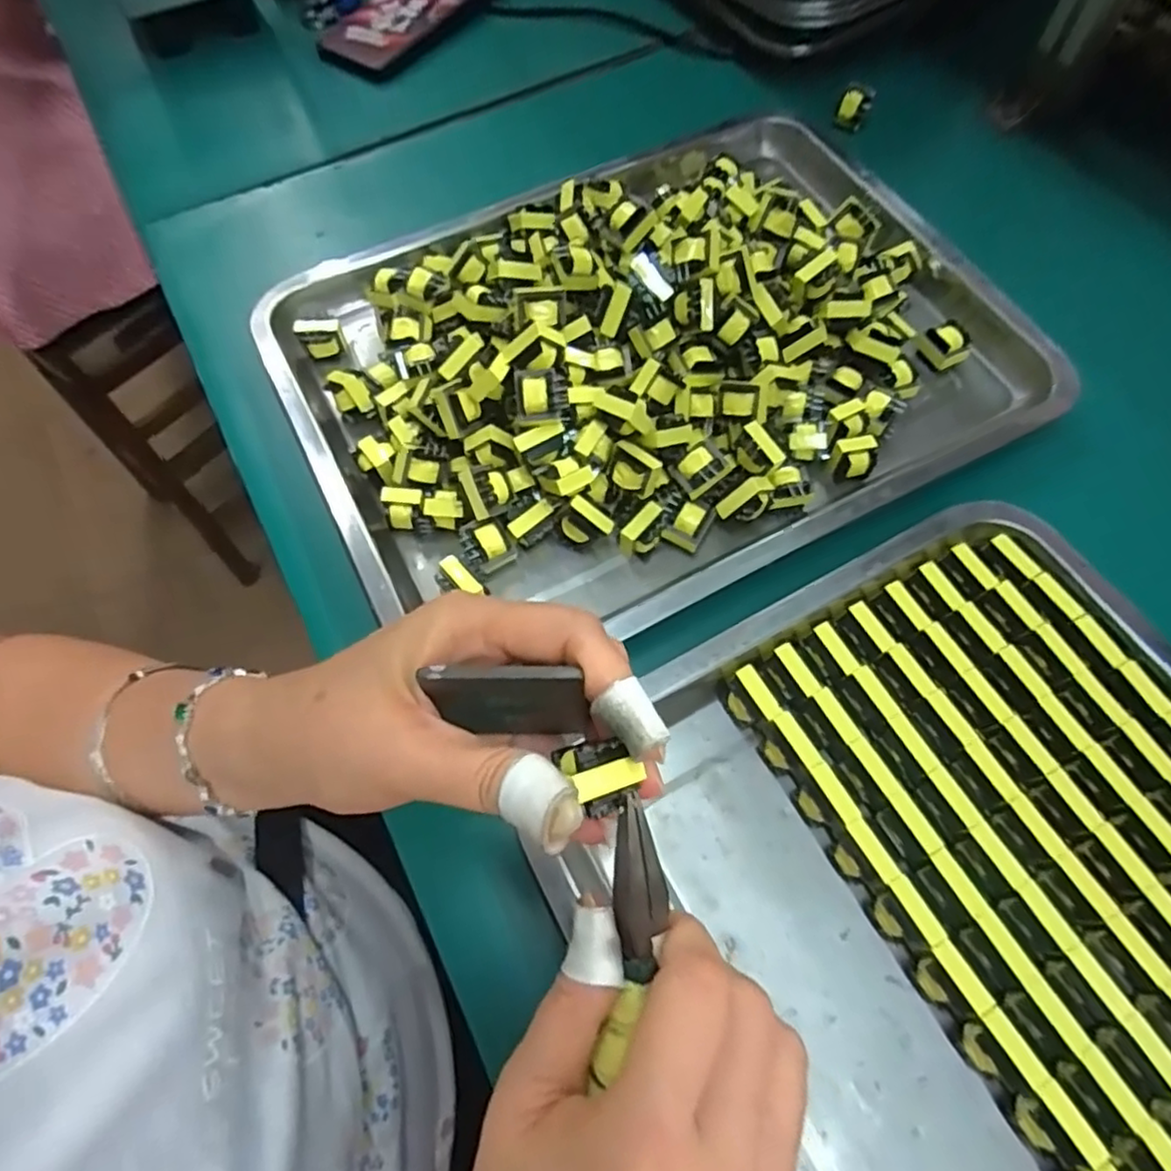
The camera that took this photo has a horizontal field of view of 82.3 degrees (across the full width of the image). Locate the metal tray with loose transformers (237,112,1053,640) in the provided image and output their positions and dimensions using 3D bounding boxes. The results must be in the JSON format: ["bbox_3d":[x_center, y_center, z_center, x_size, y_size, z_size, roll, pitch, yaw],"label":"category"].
[{"bbox_3d":[0.043,-0.145,0.363,0.401,0.059,0.291,-26,65,-13],"label":"metal tray with loose transformers"}]

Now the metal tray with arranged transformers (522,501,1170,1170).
[{"bbox_3d":[0.182,0.168,0.236,0.282,0.032,0.389,-28,66,-14],"label":"metal tray with arranged transformers"}]

